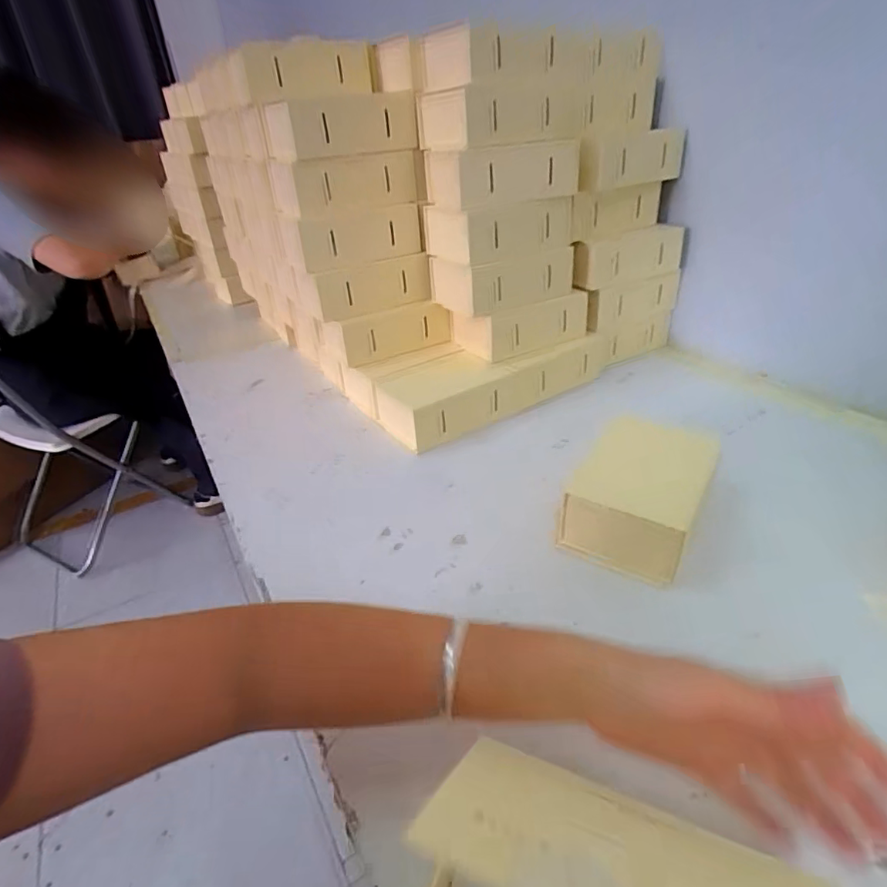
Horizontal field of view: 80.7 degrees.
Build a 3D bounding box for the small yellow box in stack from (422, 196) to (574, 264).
[{"bbox_3d":[0.068,-0.286,0.684,0.159,0.058,0.108,-21,37,-23],"label":"small yellow box in stack"}]

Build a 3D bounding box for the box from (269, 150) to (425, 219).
[{"bbox_3d":[-0.128,-0.346,0.687,0.175,0.057,0.107,-21,37,-23],"label":"box"}]

